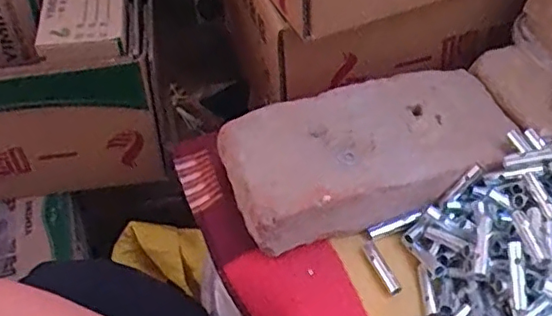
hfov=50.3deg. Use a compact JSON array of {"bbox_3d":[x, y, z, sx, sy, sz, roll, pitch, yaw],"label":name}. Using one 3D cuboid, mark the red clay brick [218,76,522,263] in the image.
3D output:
[{"bbox_3d":[0.075,-0.005,0.476,0.224,0.049,0.108,-15,50,-11],"label":"red clay brick"}]

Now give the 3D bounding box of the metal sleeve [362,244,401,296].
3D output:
[{"bbox_3d":[0.076,0.081,0.429,0.008,0.011,0.046,-18,50,-14],"label":"metal sleeve"}]

